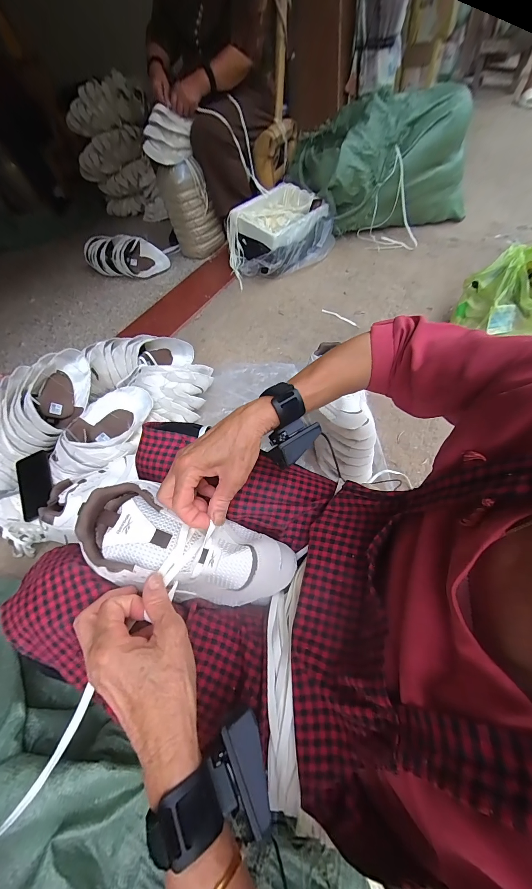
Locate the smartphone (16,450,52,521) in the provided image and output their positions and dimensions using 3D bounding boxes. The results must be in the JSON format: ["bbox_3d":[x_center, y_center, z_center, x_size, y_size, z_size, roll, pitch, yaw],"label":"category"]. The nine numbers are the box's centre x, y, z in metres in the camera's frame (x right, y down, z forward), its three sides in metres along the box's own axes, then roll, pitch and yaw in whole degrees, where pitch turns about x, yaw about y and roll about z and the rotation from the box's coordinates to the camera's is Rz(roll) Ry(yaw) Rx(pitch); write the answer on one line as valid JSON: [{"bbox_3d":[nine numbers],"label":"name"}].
[{"bbox_3d":[-0.541,0.093,0.729,0.069,0.008,0.157,-19,69,-21],"label":"smartphone"}]

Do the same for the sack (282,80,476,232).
[{"bbox_3d":[0.514,-1.278,1.384,0.702,0.380,0.476,-14,55,0],"label":"sack"}]

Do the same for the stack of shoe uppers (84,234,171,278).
[{"bbox_3d":[-0.646,-0.857,1.398,0.378,0.114,0.167,19,61,21],"label":"stack of shoe uppers"}]

